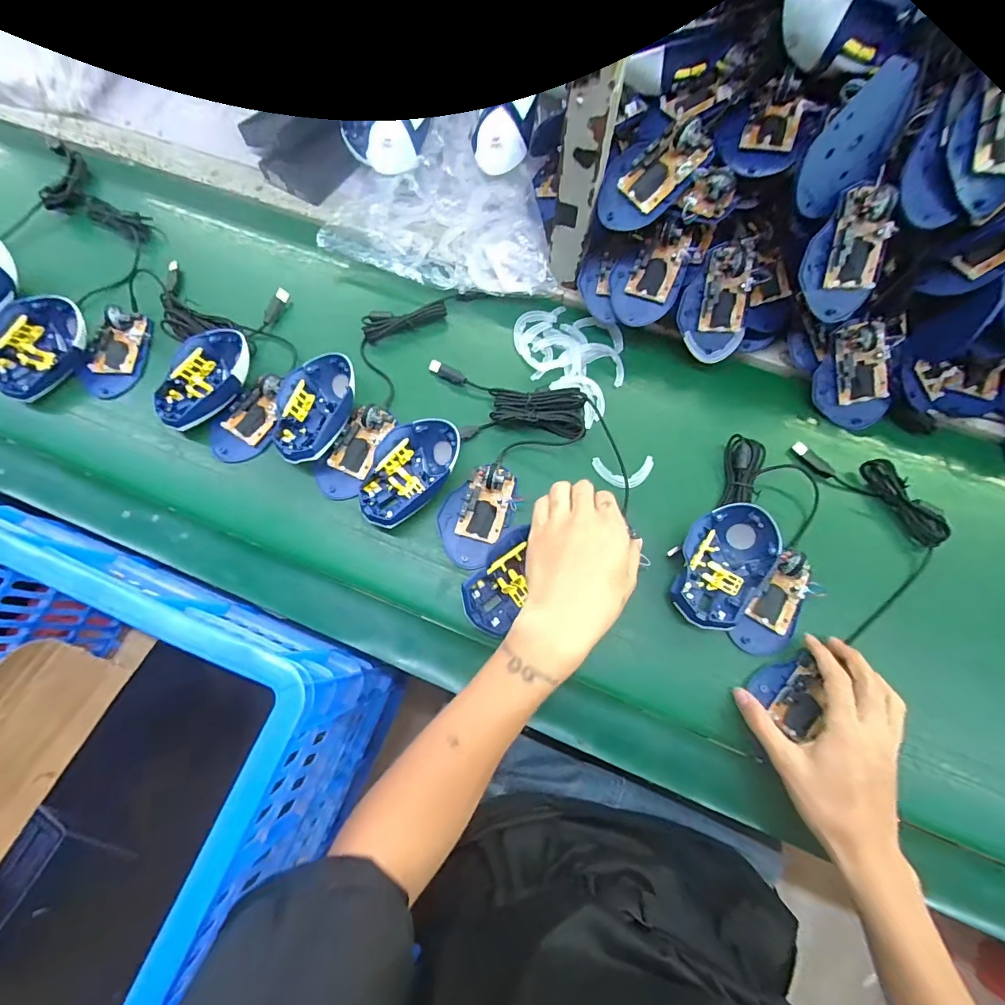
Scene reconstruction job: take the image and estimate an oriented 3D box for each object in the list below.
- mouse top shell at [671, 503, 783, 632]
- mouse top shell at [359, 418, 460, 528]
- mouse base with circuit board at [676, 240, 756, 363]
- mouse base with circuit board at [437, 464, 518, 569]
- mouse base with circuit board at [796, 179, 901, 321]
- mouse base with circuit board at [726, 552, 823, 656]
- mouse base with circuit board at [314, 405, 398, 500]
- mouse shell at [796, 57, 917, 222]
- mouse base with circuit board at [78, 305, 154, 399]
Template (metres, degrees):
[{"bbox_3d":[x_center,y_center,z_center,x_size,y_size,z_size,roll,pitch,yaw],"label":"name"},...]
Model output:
[{"bbox_3d":[0.207,0.059,0.429,0.076,0.042,0.124,34,76,9],"label":"mouse top shell"},{"bbox_3d":[-0.095,-0.030,0.458,0.078,0.040,0.121,40,77,11],"label":"mouse top shell"},{"bbox_3d":[0.224,-0.209,0.472,0.069,0.023,0.111,3,116,8],"label":"mouse base with circuit board"},{"bbox_3d":[-0.026,0.008,0.452,0.067,0.030,0.105,30,76,7],"label":"mouse base with circuit board"},{"bbox_3d":[0.315,-0.226,0.412,0.065,0.109,0.020,0,31,14],"label":"mouse base with circuit board"},{"bbox_3d":[0.266,0.101,0.422,0.047,0.030,0.099,37,77,9],"label":"mouse base with circuit board"},{"bbox_3d":[-0.151,-0.055,0.472,0.064,0.029,0.110,32,77,8],"label":"mouse base with circuit board"},{"bbox_3d":[0.299,-0.304,0.379,0.058,0.107,0.014,17,32,-14],"label":"mouse shell"},{"bbox_3d":[-0.439,-0.171,0.509,0.058,0.024,0.104,17,75,4],"label":"mouse base with circuit board"}]

